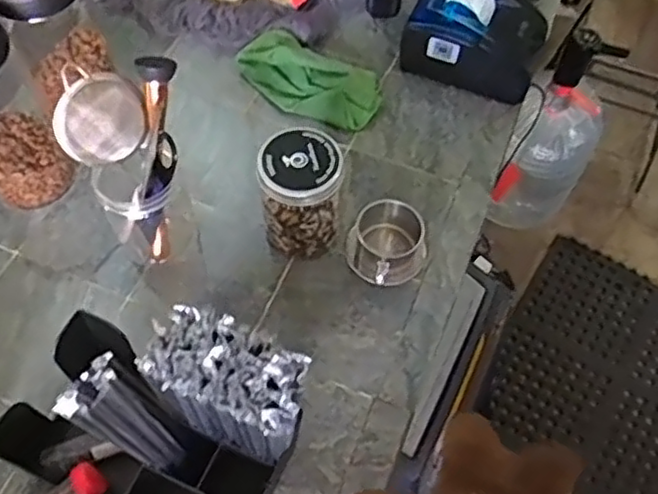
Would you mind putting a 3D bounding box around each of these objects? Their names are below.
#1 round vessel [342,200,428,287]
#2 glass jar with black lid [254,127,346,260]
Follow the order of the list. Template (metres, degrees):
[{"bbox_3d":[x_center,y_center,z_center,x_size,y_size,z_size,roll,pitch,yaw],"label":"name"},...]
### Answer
[{"bbox_3d":[0.062,-0.006,0.740,0.087,0.060,0.081,0,60,0],"label":"round vessel"},{"bbox_3d":[-0.029,-0.055,0.728,0.085,0.133,0.084,0,60,0],"label":"glass jar with black lid"}]

